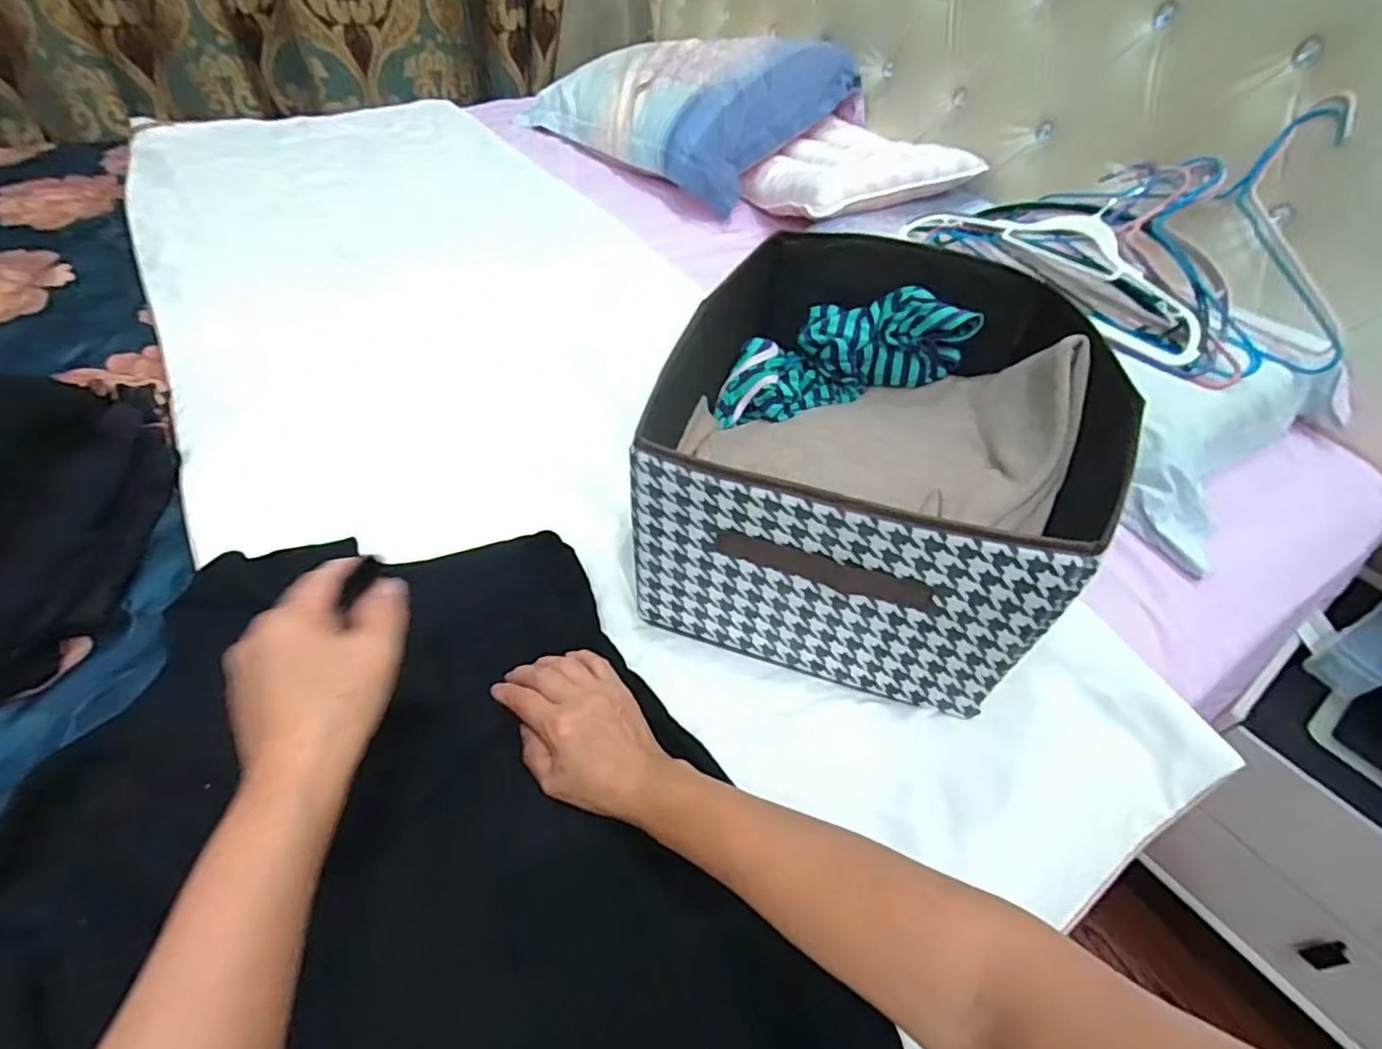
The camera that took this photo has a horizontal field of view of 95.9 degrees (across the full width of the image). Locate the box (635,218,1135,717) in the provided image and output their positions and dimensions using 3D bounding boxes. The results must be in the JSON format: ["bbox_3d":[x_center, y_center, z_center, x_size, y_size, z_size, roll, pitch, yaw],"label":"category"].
[{"bbox_3d":[0.173,-0.100,0.579,0.338,0.181,0.448,16,49,11],"label":"box"}]

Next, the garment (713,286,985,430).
[{"bbox_3d":[0.157,-0.189,0.705,0.283,0.099,0.109,-17,52,-1],"label":"garment"}]

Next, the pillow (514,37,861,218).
[{"bbox_3d":[-0.037,-0.789,1.141,0.306,0.202,0.564,-33,59,-28],"label":"pillow"}]

